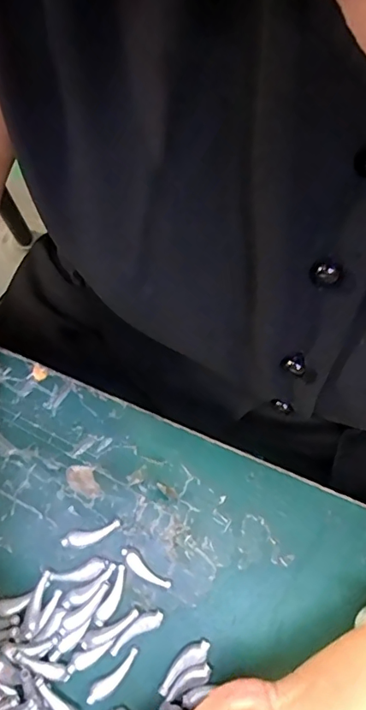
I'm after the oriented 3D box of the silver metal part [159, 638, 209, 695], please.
[{"bbox_3d":[0.000,0.151,0.242,0.032,0.005,0.009,-37,76,-11],"label":"silver metal part"}]

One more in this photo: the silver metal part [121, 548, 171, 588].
[{"bbox_3d":[-0.020,0.111,0.256,0.029,0.006,0.008,38,76,11],"label":"silver metal part"}]

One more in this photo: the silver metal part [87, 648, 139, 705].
[{"bbox_3d":[-0.033,0.156,0.240,0.030,0.004,0.008,-38,76,-11],"label":"silver metal part"}]

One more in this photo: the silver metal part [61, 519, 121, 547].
[{"bbox_3d":[-0.048,0.095,0.261,0.031,0.005,0.008,-15,73,-5],"label":"silver metal part"}]

